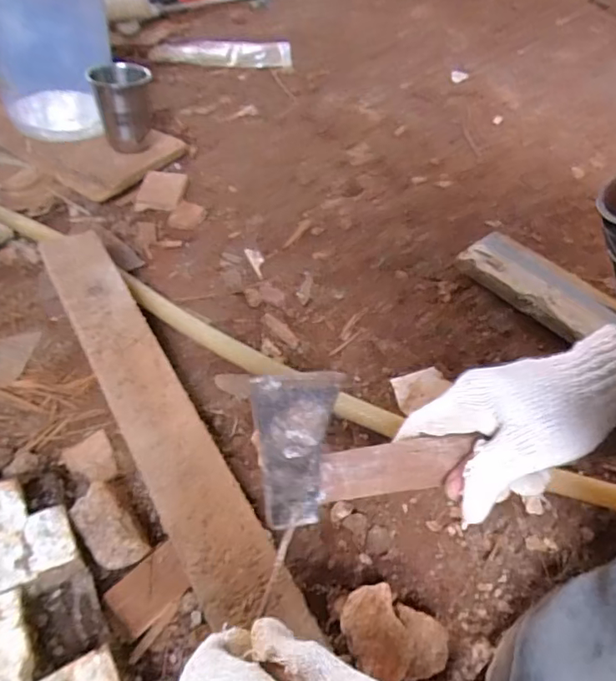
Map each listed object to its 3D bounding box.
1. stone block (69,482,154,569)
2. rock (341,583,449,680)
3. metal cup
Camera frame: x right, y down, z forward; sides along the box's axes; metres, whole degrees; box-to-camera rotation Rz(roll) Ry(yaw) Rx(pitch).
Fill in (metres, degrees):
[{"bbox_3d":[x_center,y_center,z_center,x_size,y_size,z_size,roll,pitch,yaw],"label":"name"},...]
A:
[{"bbox_3d":[-0.141,0.134,0.372,0.032,0.034,0.057,-32,60,-34],"label":"stone block"},{"bbox_3d":[0.054,0.195,0.347,0.069,0.032,0.049,33,49,19],"label":"rock"},{"bbox_3d":[-0.235,-0.298,0.690,0.071,0.102,0.085,-9,52,-10],"label":"metal cup"}]

